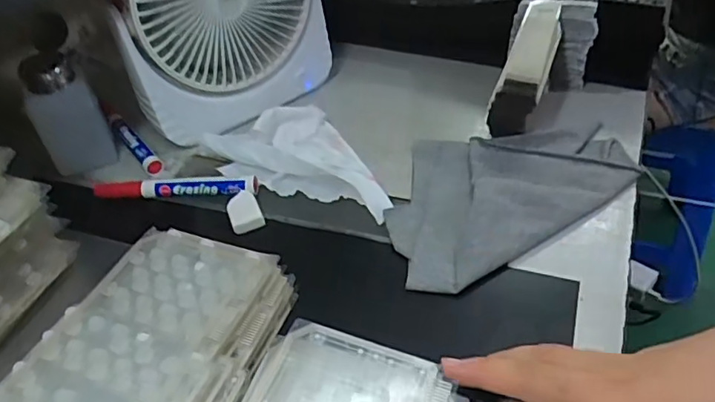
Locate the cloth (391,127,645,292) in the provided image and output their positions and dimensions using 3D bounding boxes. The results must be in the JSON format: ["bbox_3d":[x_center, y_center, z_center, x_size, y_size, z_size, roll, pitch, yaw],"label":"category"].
[{"bbox_3d":[0.122,-0.004,0.442,0.188,0.018,0.167,-2,41,7],"label":"cloth"}]

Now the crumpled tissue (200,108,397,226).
[{"bbox_3d":[-0.039,-0.043,0.496,0.172,0.030,0.089,18,48,25],"label":"crumpled tissue"}]

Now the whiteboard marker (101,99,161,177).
[{"bbox_3d":[-0.226,-0.067,0.555,0.015,0.015,0.136,-29,51,-27],"label":"whiteboard marker"}]

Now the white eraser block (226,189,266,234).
[{"bbox_3d":[-0.092,0.008,0.464,0.026,0.011,0.039,-18,44,-13],"label":"white eraser block"}]

